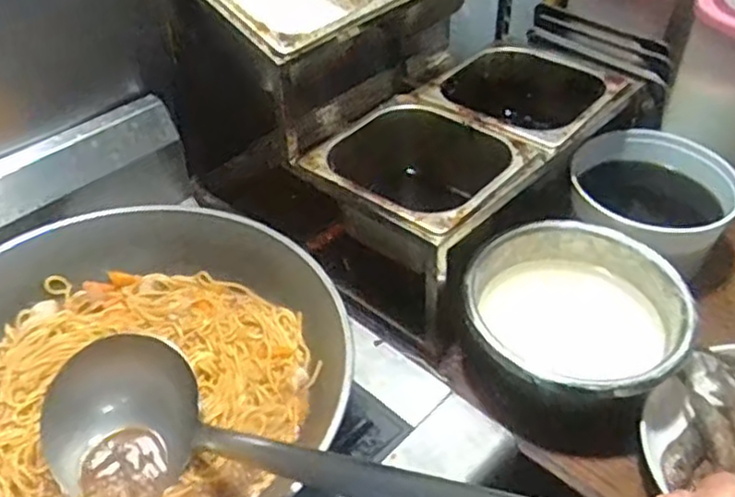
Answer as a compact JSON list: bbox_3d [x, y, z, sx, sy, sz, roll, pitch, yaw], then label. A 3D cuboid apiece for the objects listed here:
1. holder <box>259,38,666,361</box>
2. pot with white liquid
[{"bbox_3d":[0.116,-0.087,0.772,0.220,0.156,0.383,32,51,30],"label":"holder"},{"bbox_3d":[0.179,0.079,0.653,0.178,0.121,0.181,0,43,0],"label":"pot with white liquid"}]

